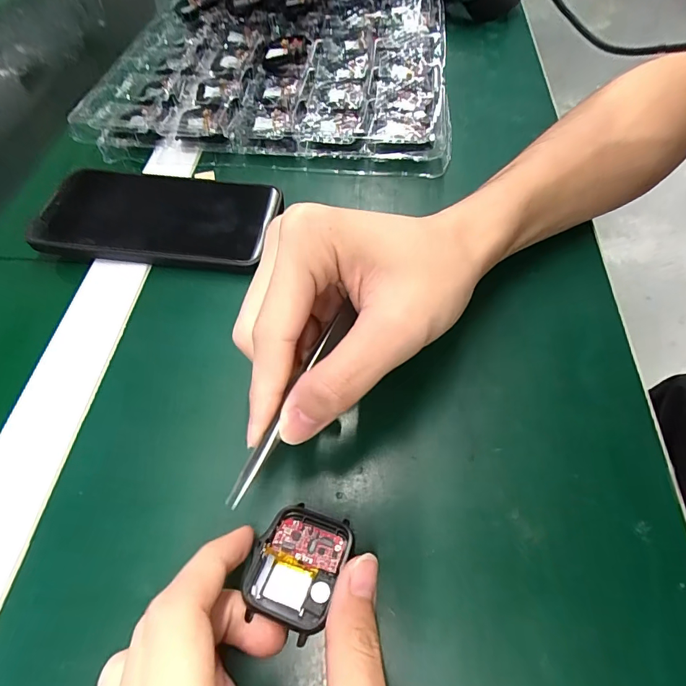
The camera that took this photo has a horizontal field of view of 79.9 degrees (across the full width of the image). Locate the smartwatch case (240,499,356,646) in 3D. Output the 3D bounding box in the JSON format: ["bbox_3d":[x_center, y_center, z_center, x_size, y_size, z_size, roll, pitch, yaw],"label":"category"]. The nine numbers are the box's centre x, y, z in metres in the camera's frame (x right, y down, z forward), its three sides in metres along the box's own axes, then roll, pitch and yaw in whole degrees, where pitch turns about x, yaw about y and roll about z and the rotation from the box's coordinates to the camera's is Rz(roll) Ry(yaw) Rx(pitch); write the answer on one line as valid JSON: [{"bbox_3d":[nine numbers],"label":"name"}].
[{"bbox_3d":[-0.019,0.094,0.174,0.036,0.011,0.045,15,42,17],"label":"smartwatch case"}]

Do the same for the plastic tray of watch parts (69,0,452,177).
[{"bbox_3d":[-0.056,-0.262,0.371,0.292,0.030,0.260,3,58,4],"label":"plastic tray of watch parts"}]

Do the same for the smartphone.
[{"bbox_3d":[-0.130,-0.090,0.283,0.159,0.013,0.079,3,59,5],"label":"smartphone"}]

